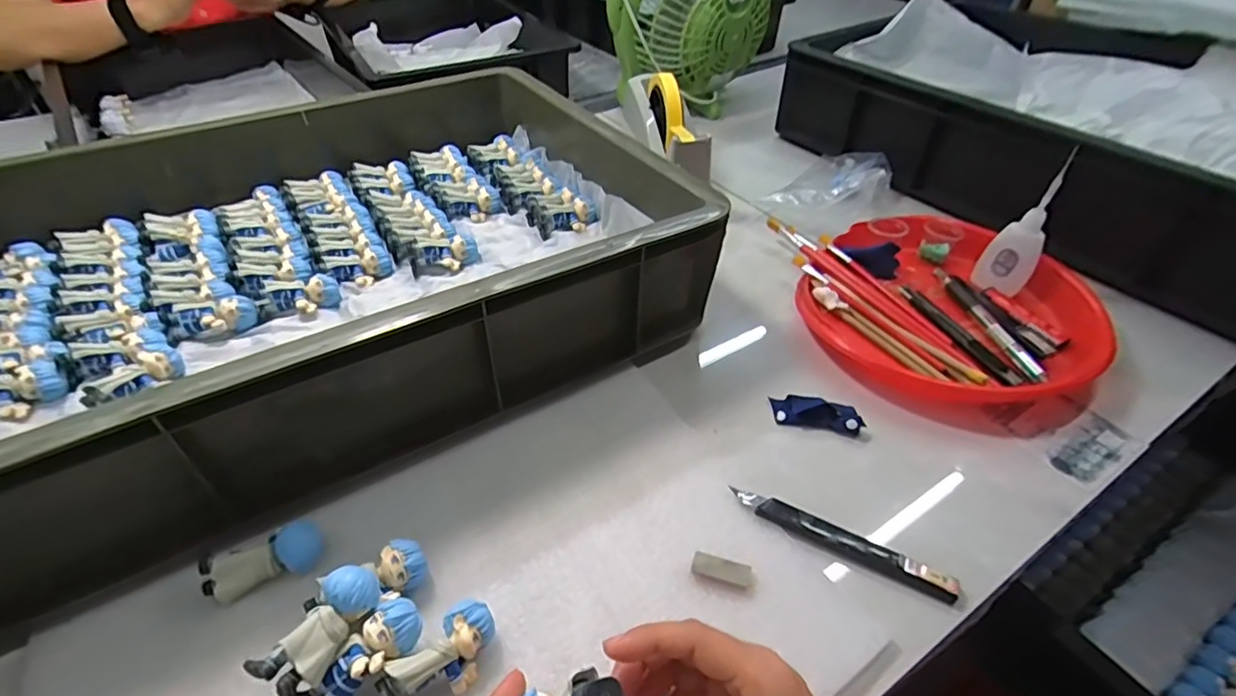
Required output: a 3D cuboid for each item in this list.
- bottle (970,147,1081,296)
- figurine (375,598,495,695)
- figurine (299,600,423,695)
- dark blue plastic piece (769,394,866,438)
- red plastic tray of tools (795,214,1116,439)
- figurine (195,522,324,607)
[{"bbox_3d":[0.369,-0.105,0.521,0.047,0.110,0.047,30,50,27],"label":"bottle"},{"bbox_3d":[-0.091,0.163,0.301,0.029,0.032,0.062,30,50,28],"label":"figurine"},{"bbox_3d":[-0.129,0.157,0.291,0.027,0.024,0.062,33,71,29],"label":"figurine"},{"bbox_3d":[0.153,0.050,0.441,0.064,0.016,0.027,6,43,6],"label":"dark blue plastic piece"},{"bbox_3d":[0.292,-0.034,0.515,0.235,0.040,0.239,33,52,30],"label":"red plastic tray of tools"},{"bbox_3d":[-0.210,0.127,0.344,0.060,0.026,0.028,-20,47,-20],"label":"figurine"}]

